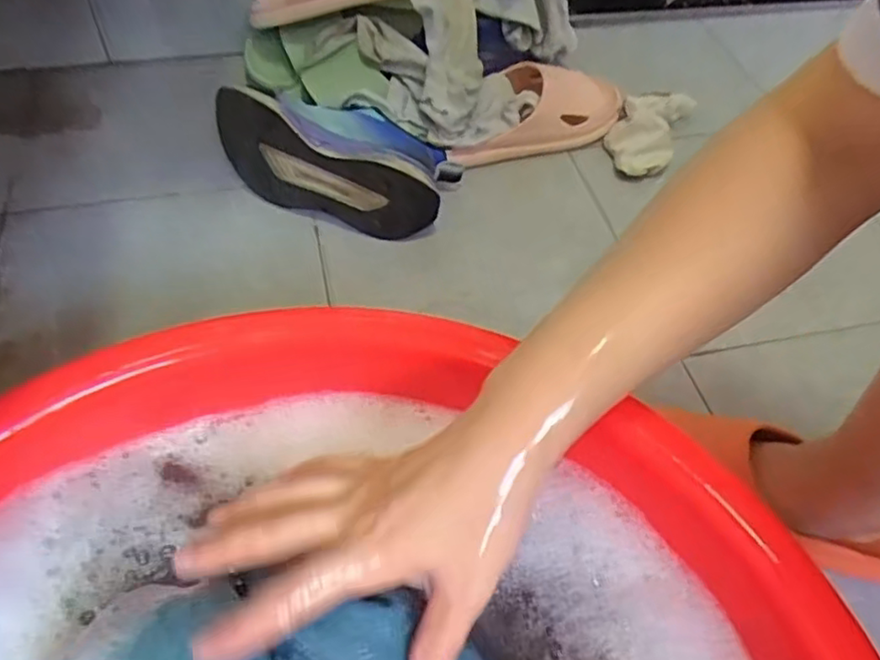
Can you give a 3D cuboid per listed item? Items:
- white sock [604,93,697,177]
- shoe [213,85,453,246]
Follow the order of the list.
[{"bbox_3d":[0.238,-0.232,0.755,0.074,0.036,0.149,22,54,12],"label":"white sock"},{"bbox_3d":[-0.098,-0.170,0.657,0.218,0.108,0.104,19,53,10],"label":"shoe"}]

